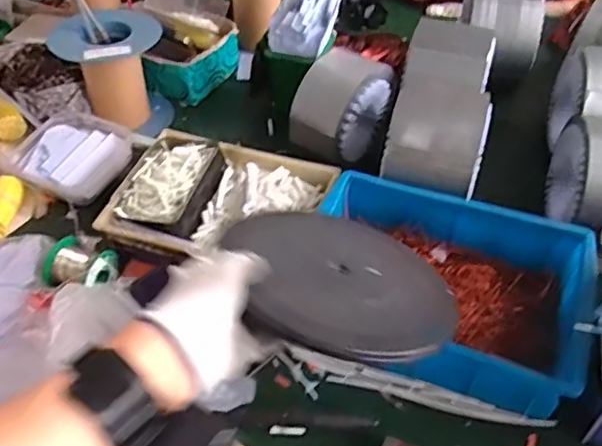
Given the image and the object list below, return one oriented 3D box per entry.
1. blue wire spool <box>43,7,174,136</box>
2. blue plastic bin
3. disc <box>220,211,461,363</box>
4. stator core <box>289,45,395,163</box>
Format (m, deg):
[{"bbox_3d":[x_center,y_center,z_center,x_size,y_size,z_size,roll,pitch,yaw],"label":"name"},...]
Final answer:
[{"bbox_3d":[-0.278,-0.221,0.906,0.141,0.153,0.129,1,46,-1],"label":"blue wire spool"},{"bbox_3d":[0.149,0.069,0.661,0.289,0.090,0.213,17,48,14],"label":"blue plastic bin"},{"bbox_3d":[0.037,0.042,0.486,0.165,0.012,0.176,1,32,-23],"label":"disc"},{"bbox_3d":[0.051,-0.152,0.808,0.091,0.118,0.132,26,51,22],"label":"stator core"}]

